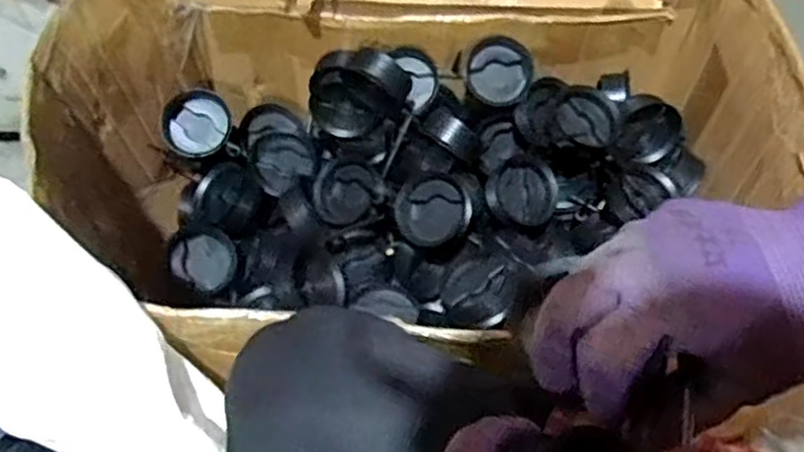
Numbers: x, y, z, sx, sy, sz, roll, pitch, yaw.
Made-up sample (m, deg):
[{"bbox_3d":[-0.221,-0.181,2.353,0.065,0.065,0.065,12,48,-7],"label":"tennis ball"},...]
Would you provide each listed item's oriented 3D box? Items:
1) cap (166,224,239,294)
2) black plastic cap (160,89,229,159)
[{"bbox_3d":[-0.213,0.039,0.773,0.071,0.027,0.071,7,69,-18],"label":"cap"},{"bbox_3d":[-0.228,-0.111,0.803,0.073,0.030,0.074,-15,93,-12],"label":"black plastic cap"}]

